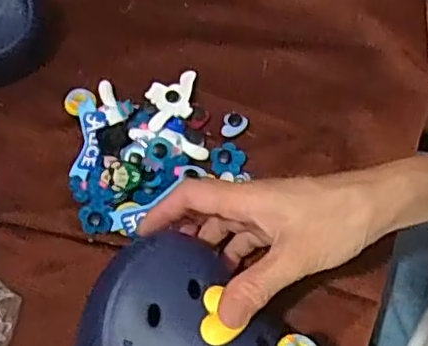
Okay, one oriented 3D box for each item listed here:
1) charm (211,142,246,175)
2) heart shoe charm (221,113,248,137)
[{"bbox_3d":[0.010,-0.011,0.444,0.023,0.005,0.025,0,70,0],"label":"charm"},{"bbox_3d":[0.015,-0.035,0.457,0.018,0.007,0.017,12,70,5],"label":"heart shoe charm"}]

